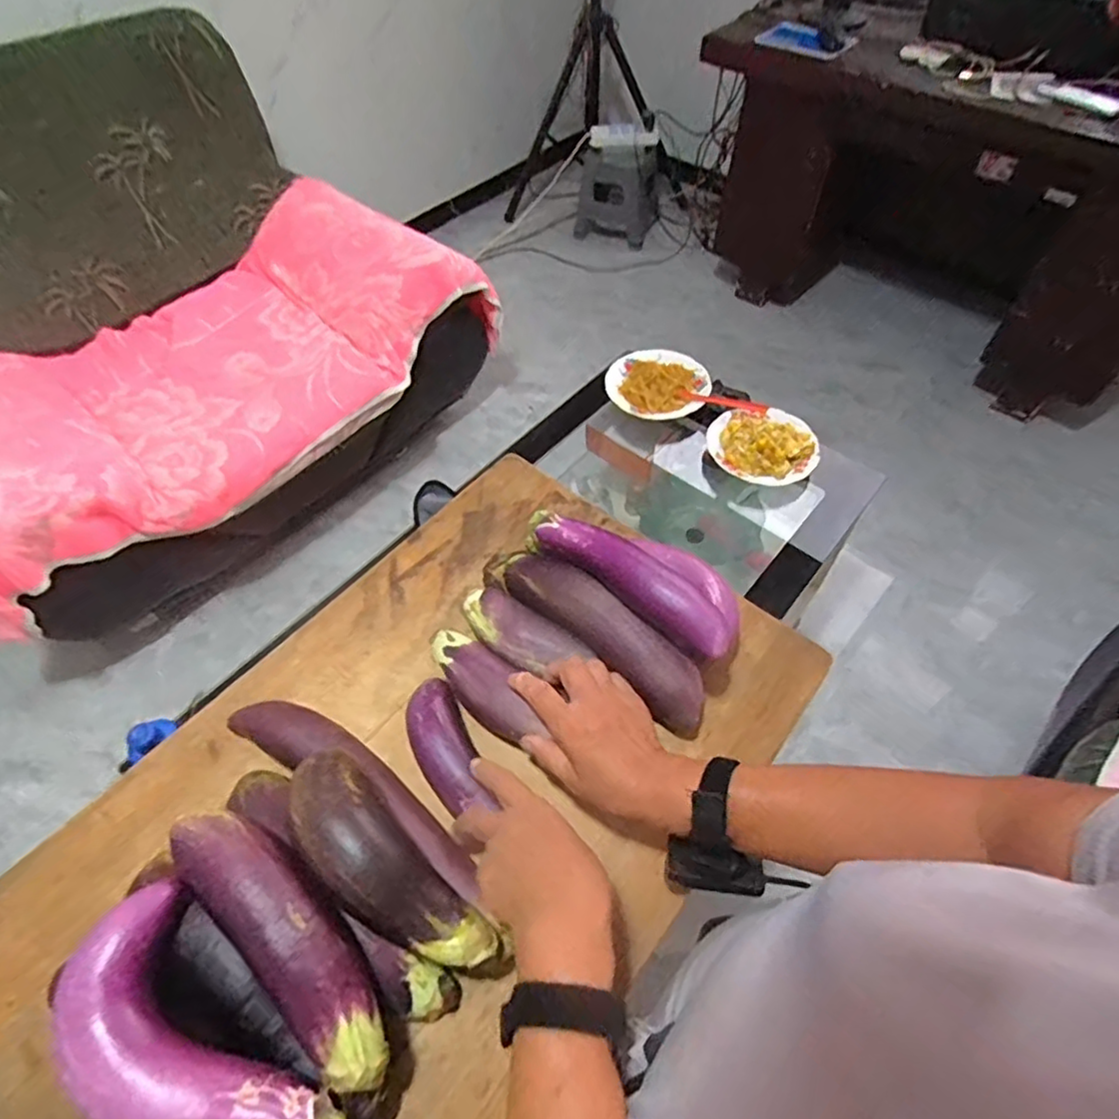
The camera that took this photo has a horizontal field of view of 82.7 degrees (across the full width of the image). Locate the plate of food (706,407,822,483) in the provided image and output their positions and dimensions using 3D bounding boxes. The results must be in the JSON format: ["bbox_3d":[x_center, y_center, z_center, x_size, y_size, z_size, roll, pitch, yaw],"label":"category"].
[{"bbox_3d":[0.374,-0.211,1.173,0.199,0.045,0.159,15,57,11],"label":"plate of food"}]

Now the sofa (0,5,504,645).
[{"bbox_3d":[-0.852,-0.530,1.426,0.795,0.772,1.206,39,65,24],"label":"sofa"}]

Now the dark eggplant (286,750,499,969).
[{"bbox_3d":[-0.124,0.212,0.441,0.179,0.052,0.058,38,64,23],"label":"dark eggplant"}]

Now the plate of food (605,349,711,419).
[{"bbox_3d":[0.190,-0.348,1.247,0.178,0.032,0.199,-33,61,-20],"label":"plate of food"}]

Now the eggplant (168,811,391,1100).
[{"bbox_3d":[-0.181,0.242,0.417,0.205,0.047,0.056,39,64,24],"label":"eggplant"}]

